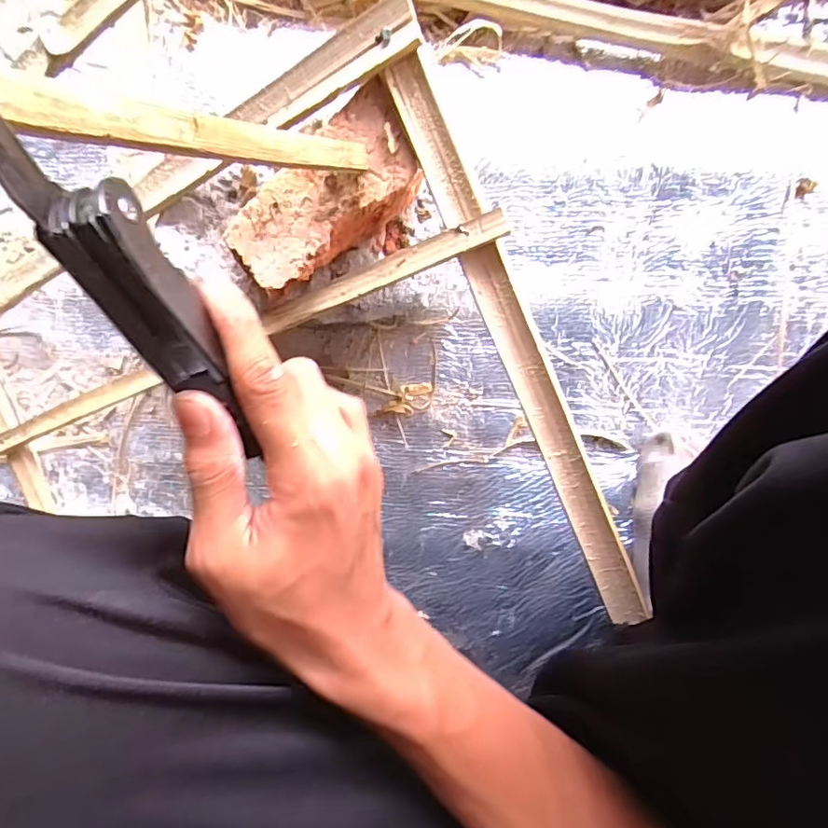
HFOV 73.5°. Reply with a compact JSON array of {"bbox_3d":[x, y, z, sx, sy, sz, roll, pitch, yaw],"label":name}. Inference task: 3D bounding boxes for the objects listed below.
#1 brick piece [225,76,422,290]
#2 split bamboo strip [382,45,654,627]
[{"bbox_3d":[-0.053,-0.136,0.359,0.128,0.049,0.057,-38,92,8],"label":"brick piece"},{"bbox_3d":[0.071,-0.031,0.339,0.028,0.011,0.370,-19,100,29],"label":"split bamboo strip"}]

